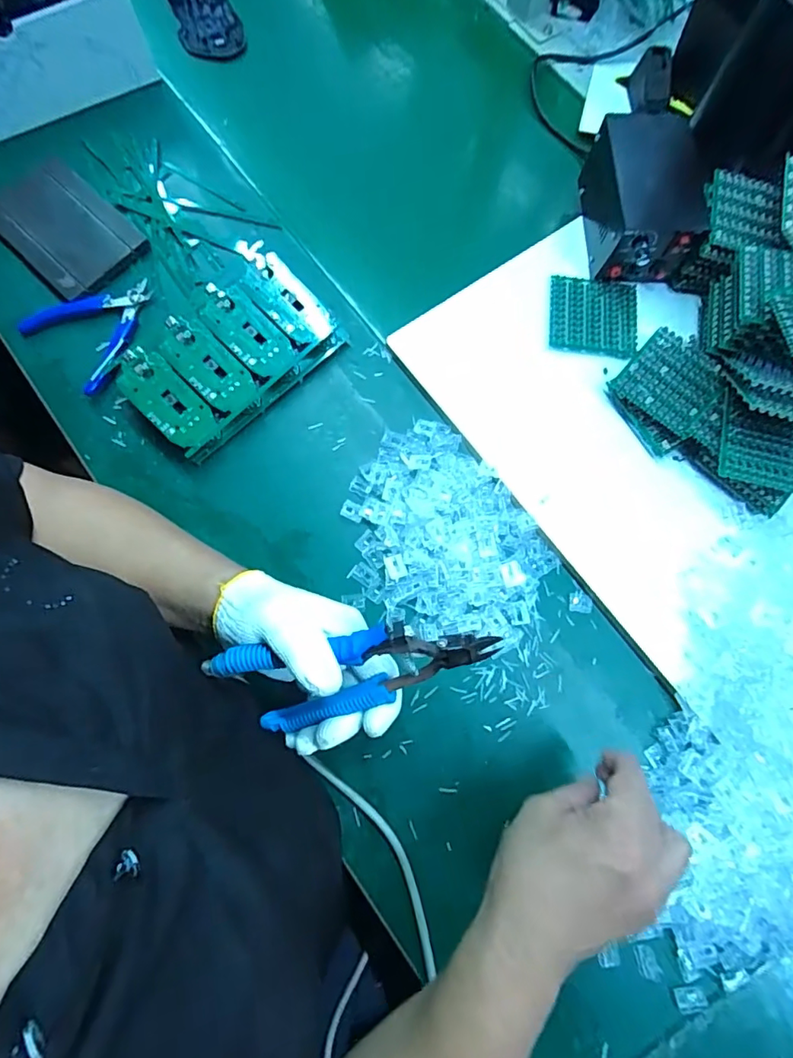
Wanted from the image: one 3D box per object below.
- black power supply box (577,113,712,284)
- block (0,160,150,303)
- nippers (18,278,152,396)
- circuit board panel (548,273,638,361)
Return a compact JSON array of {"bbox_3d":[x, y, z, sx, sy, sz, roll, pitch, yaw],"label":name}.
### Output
[{"bbox_3d":[0.251,-0.334,0.524,0.109,0.060,0.157,2,76,-3],"label":"black power supply box"},{"bbox_3d":[-0.317,-0.285,0.498,0.133,0.020,0.095,43,78,7],"label":"block"},{"bbox_3d":[-0.274,-0.174,0.473,0.113,0.027,0.090,-23,79,-8],"label":"nippers"},{"bbox_3d":[0.195,-0.210,0.511,0.089,0.009,0.082,5,76,-2],"label":"circuit board panel"}]

